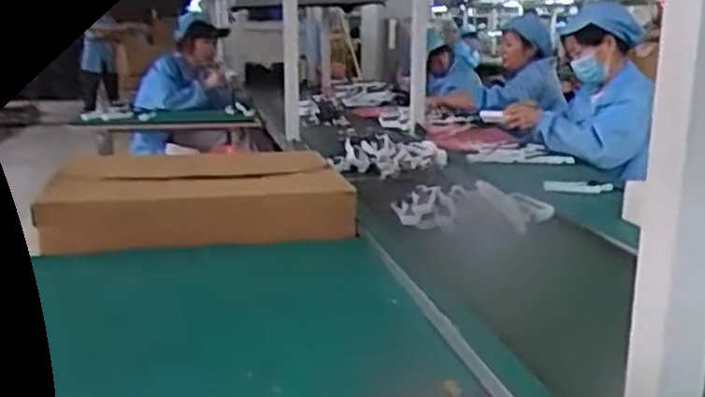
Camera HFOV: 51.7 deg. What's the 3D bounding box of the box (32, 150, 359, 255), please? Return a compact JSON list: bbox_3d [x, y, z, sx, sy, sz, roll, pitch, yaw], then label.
[{"bbox_3d":[-0.315,-0.001,1.455,0.572,0.123,0.409,-4,14,-14],"label":"box"}]

